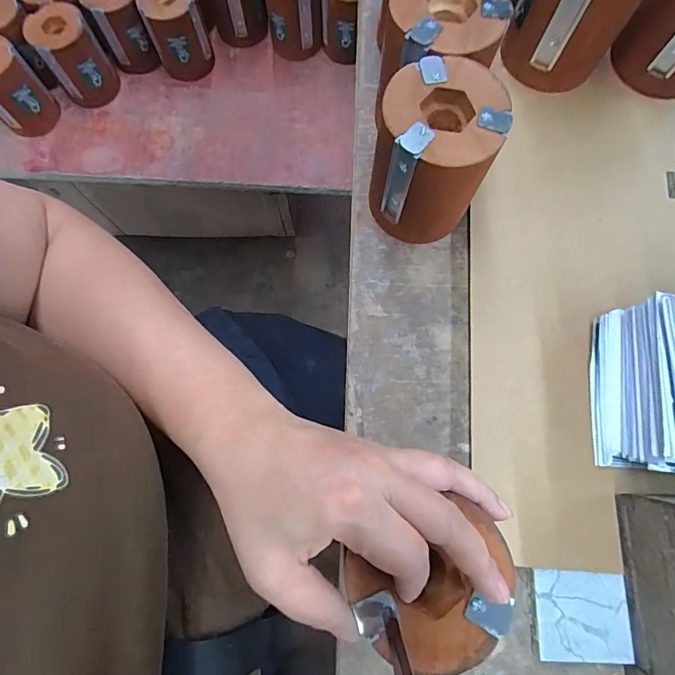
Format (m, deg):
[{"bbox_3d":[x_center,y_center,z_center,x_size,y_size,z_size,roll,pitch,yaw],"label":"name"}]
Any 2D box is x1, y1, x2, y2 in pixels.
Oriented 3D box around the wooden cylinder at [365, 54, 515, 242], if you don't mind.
[{"bbox_3d":[0.068,-0.127,0.306,0.078,0.096,0.086,26,79,7],"label":"wooden cylinder"}]

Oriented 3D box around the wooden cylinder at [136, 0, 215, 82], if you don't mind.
[{"bbox_3d":[-0.232,-0.447,0.626,0.078,0.099,0.079,-17,77,-2],"label":"wooden cylinder"}]

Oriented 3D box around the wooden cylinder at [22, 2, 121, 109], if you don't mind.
[{"bbox_3d":[-0.374,-0.399,0.615,0.080,0.103,0.083,-32,78,-5],"label":"wooden cylinder"}]

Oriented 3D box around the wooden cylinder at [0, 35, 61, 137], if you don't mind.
[{"bbox_3d":[-0.447,-0.339,0.591,0.077,0.111,0.068,-42,79,-7],"label":"wooden cylinder"}]

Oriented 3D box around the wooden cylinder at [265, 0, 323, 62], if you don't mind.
[{"bbox_3d":[-0.066,-0.496,0.635,0.078,0.105,0.082,-9,77,0],"label":"wooden cylinder"}]

